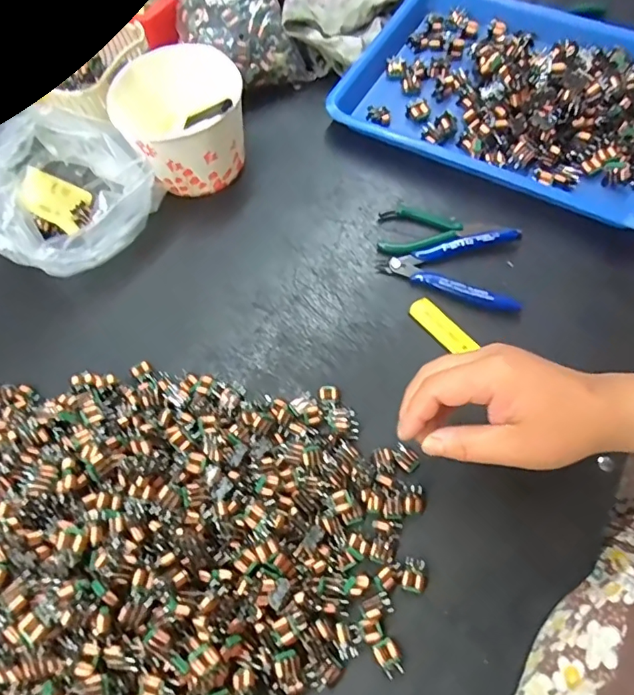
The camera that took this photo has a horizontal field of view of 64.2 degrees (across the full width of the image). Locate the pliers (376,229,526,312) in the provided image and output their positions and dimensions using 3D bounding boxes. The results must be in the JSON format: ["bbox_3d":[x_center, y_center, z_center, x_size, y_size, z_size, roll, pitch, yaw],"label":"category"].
[{"bbox_3d":[0.120,-0.079,0.443,0.117,0.018,0.078,16,65,9],"label":"pliers"}]

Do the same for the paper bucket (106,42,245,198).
[{"bbox_3d":[-0.126,-0.210,0.482,0.113,0.094,0.104,-1,63,1],"label":"paper bucket"}]

